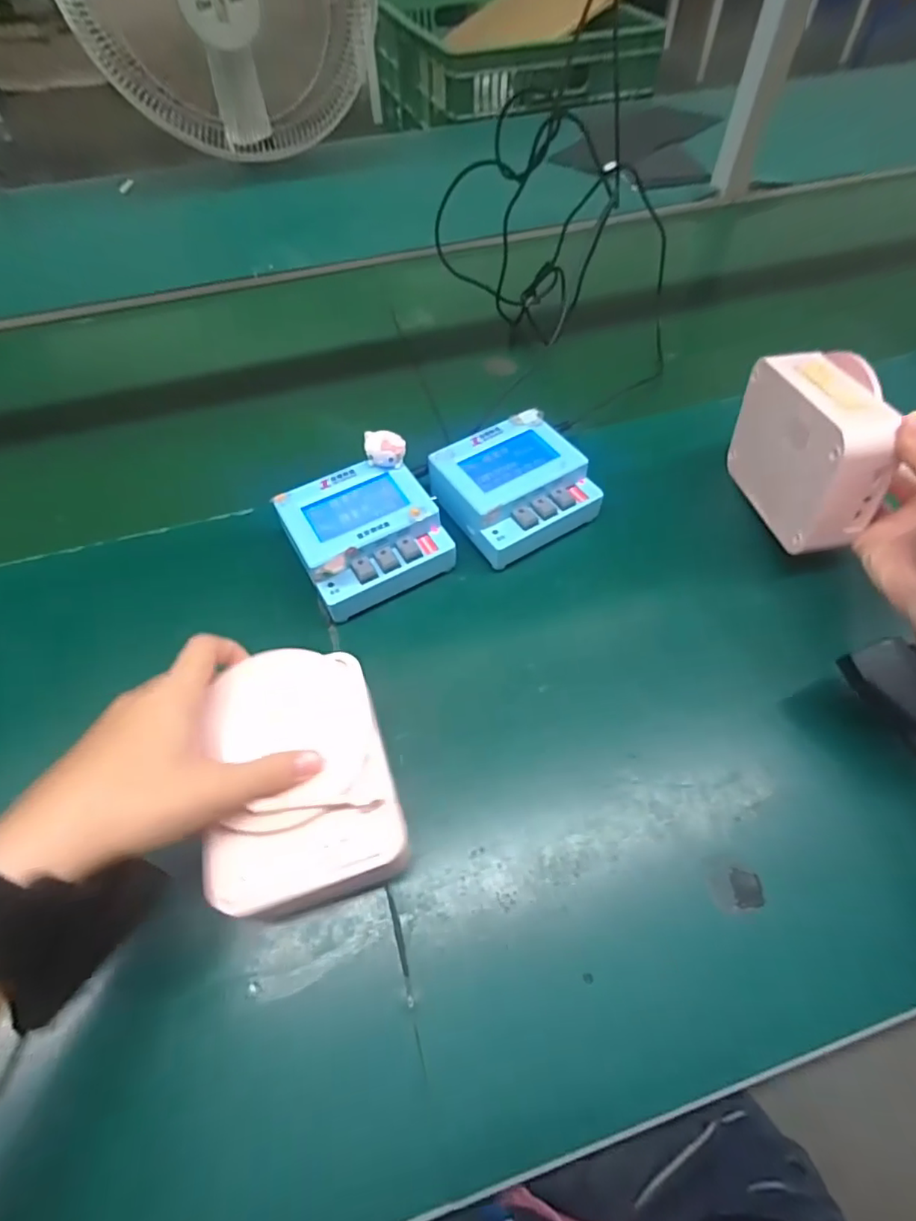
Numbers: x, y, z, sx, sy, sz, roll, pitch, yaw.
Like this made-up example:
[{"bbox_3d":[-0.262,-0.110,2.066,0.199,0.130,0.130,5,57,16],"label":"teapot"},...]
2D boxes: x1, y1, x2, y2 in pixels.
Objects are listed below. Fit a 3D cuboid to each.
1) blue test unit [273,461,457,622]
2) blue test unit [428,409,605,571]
[{"bbox_3d":[-0.069,-0.053,0.416,0.107,0.054,0.100,-26,59,-15],"label":"blue test unit"},{"bbox_3d":[0.044,-0.093,0.439,0.105,0.054,0.097,-28,60,-16],"label":"blue test unit"}]

